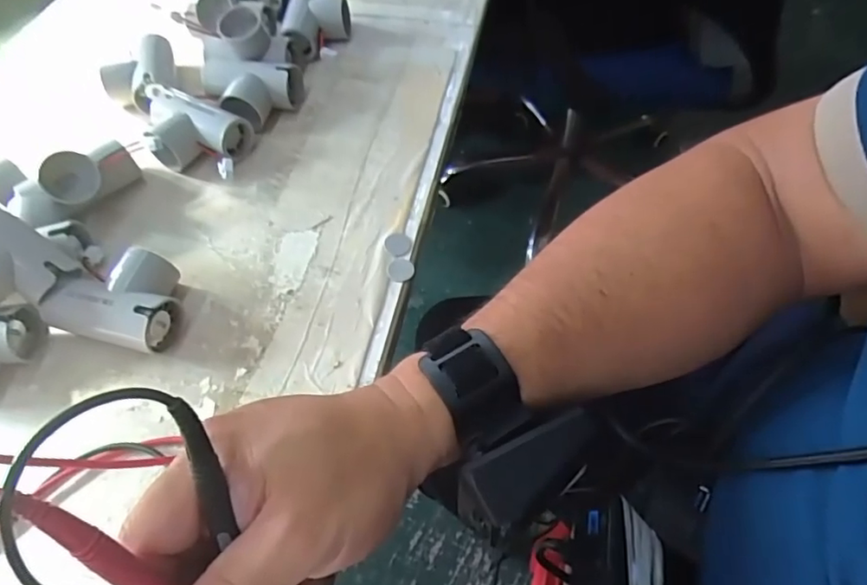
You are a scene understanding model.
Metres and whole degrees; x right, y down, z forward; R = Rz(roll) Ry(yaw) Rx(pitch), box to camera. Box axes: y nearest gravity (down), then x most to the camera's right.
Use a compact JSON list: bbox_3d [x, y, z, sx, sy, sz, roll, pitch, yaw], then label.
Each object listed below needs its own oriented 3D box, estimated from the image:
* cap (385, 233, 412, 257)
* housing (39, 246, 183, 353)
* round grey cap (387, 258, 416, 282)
[{"bbox_3d":[-0.024,-0.032,0.374,0.018,0.004,0.017,-1,56,2],"label":"cap"},{"bbox_3d":[-0.191,0.003,0.337,0.074,0.034,0.055,12,58,11],"label":"housing"},{"bbox_3d":[-0.021,-0.016,0.363,0.018,0.004,0.018,-1,56,2],"label":"round grey cap"}]

